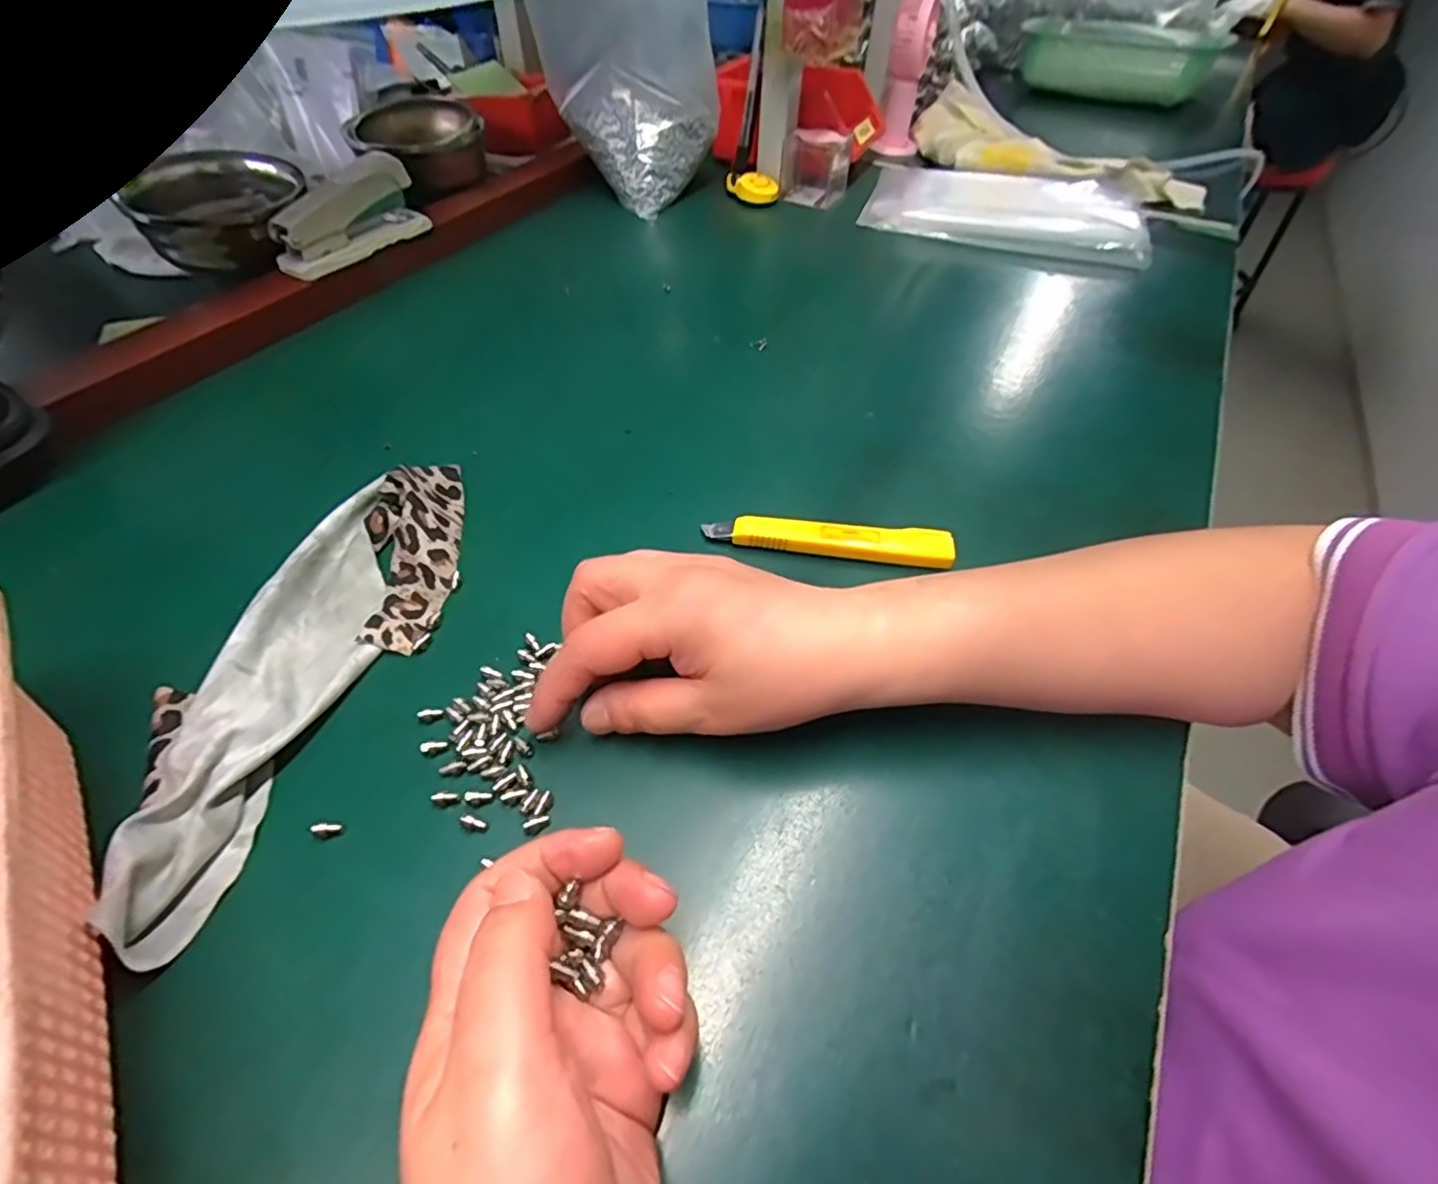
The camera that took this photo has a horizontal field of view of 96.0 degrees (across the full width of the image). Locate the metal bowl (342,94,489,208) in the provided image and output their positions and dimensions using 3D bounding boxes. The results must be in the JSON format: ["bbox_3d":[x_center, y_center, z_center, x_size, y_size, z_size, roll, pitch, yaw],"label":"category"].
[{"bbox_3d":[-0.286,-0.429,0.620,0.119,0.053,0.117,-14,51,-13],"label":"metal bowl"}]

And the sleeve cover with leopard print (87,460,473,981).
[{"bbox_3d":[-0.180,0.019,0.286,0.076,0.020,0.243,10,50,6],"label":"sleeve cover with leopard print"}]

